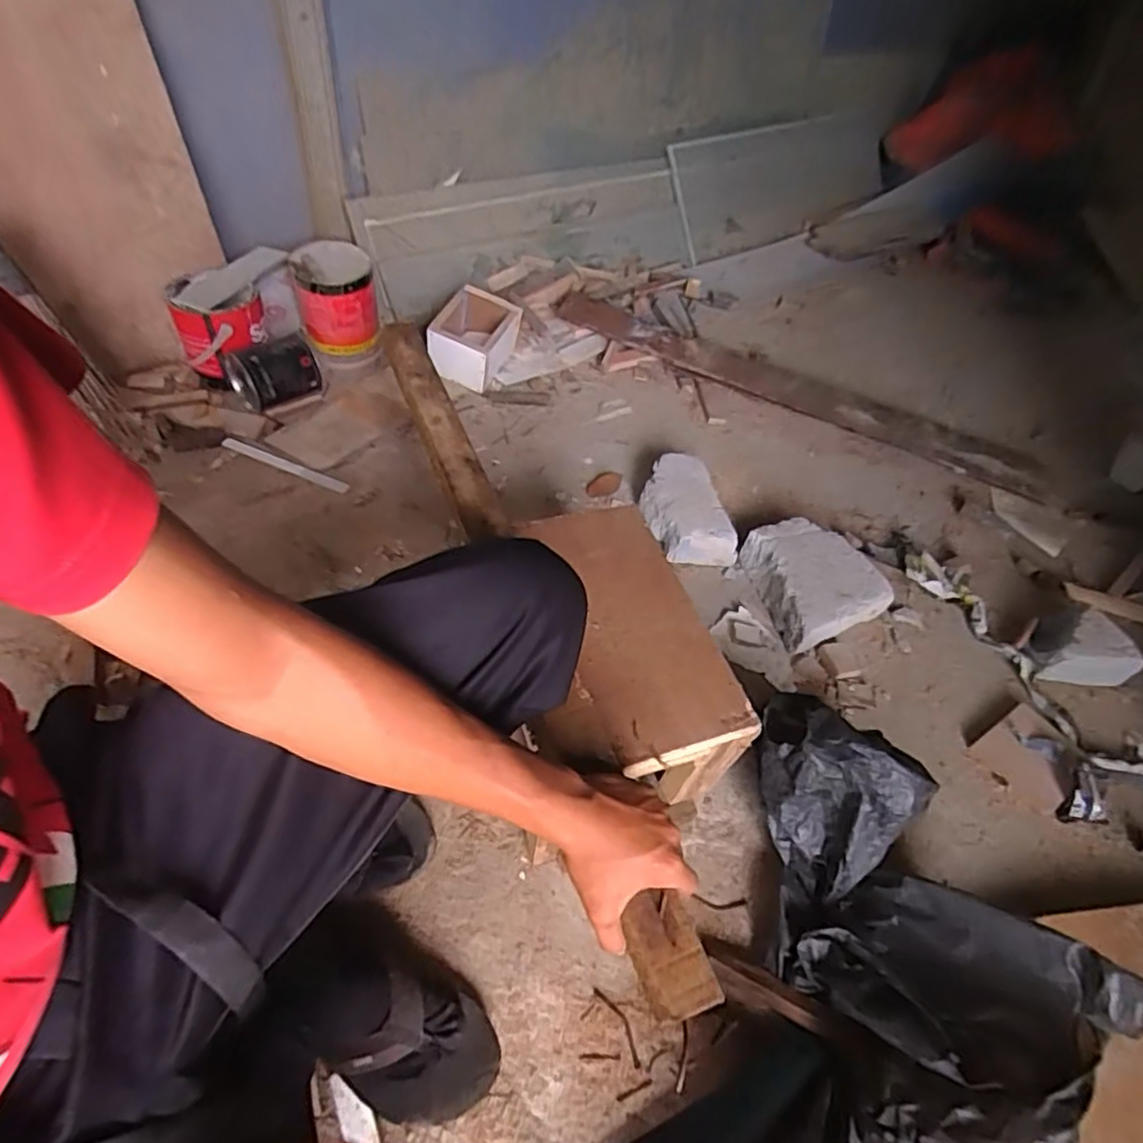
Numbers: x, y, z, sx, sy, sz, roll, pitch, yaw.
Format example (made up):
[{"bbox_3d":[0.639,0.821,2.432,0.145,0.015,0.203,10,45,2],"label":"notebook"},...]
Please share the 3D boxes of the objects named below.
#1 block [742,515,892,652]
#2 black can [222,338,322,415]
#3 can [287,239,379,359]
[{"bbox_3d":[0.374,0.014,1.004,0.174,0.073,0.200,-13,53,-16],"label":"block"},{"bbox_3d":[-0.527,-0.353,1.134,0.149,0.089,0.083,-17,55,-22],"label":"black can"},{"bbox_3d":[-0.463,-0.534,1.266,0.147,0.150,0.177,-15,54,-20],"label":"can"}]

